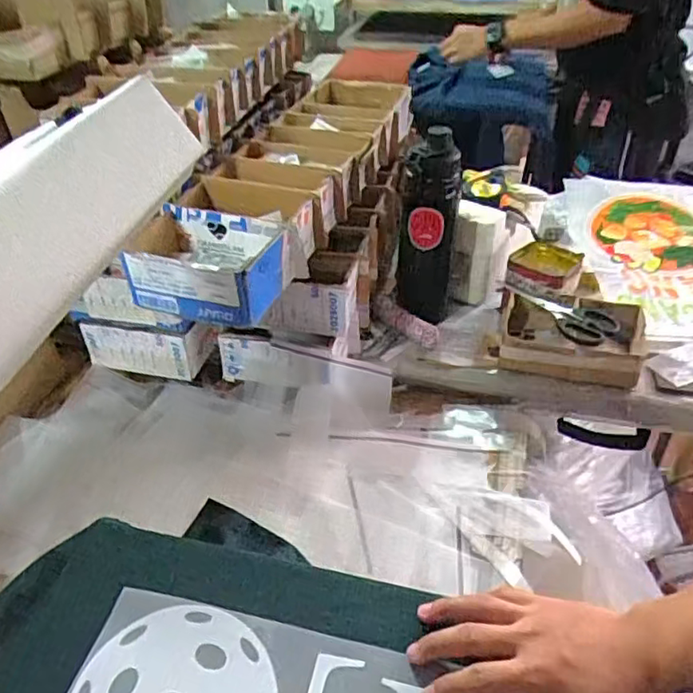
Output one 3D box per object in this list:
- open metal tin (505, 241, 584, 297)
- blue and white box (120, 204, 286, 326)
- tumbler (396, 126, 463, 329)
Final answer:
[{"bbox_3d":[0.286,-0.114,0.888,0.095,0.030,0.098,16,43,16],"label":"open metal tin"},{"bbox_3d":[-0.157,-0.093,0.691,0.158,0.069,0.112,11,41,17],"label":"blue and white box"},{"bbox_3d":[0.114,-0.145,0.857,0.079,0.276,0.086,-2,39,1],"label":"tumbler"}]

